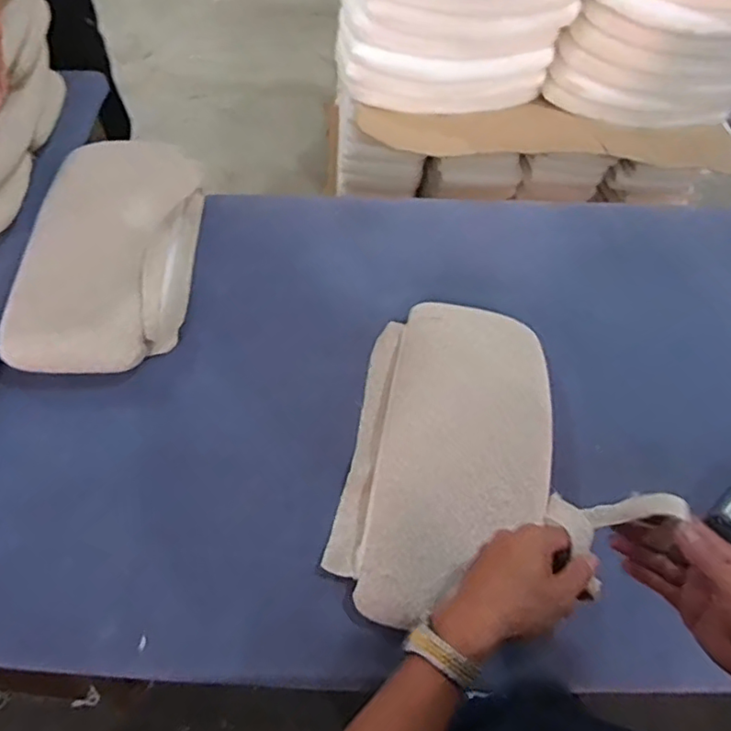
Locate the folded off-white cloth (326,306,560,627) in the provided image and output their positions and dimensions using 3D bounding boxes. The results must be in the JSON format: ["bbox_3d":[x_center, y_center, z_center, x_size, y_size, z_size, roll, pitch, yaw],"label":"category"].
[{"bbox_3d":[0.108,0.103,0.767,0.244,0.061,0.433,11,58,4],"label":"folded off-white cloth"}]

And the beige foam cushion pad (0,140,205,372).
[{"bbox_3d":[-0.390,-0.185,0.899,0.248,0.078,0.445,-3,58,-5],"label":"beige foam cushion pad"}]

